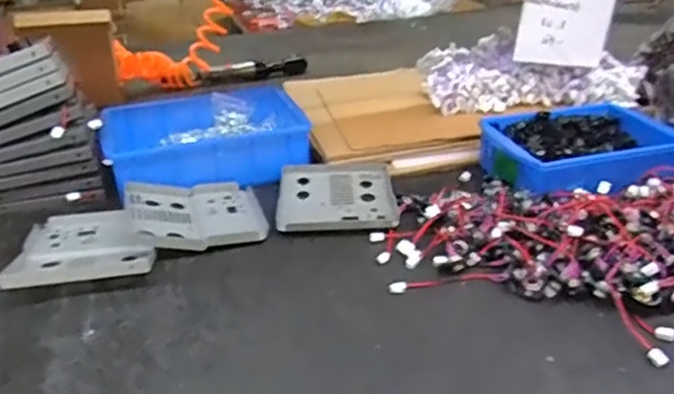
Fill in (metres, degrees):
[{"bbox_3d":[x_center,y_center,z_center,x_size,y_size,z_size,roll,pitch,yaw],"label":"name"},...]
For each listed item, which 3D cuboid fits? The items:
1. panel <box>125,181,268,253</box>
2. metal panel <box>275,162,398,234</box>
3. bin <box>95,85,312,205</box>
[{"bbox_3d":[-0.186,0.020,0.797,0.165,0.032,0.166,-10,29,-15],"label":"panel"},{"bbox_3d":[-0.001,-0.004,0.836,0.154,0.016,0.174,-2,28,-1],"label":"metal panel"},{"bbox_3d":[-0.204,-0.088,0.943,0.290,0.080,0.220,-12,30,-18],"label":"bin"}]

